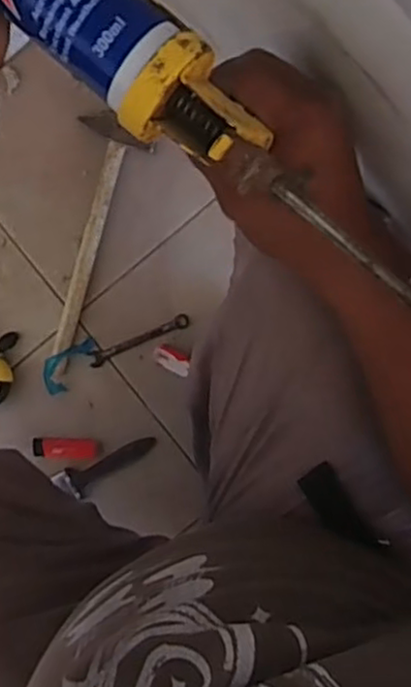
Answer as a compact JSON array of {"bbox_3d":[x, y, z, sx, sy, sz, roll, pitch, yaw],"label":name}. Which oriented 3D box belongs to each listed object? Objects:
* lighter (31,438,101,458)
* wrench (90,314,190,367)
[{"bbox_3d":[-0.179,0.134,0.885,0.084,0.006,0.024,2,91,5],"label":"lighter"},{"bbox_3d":[-0.084,-0.005,0.878,0.134,0.004,0.020,-24,88,4],"label":"wrench"}]

